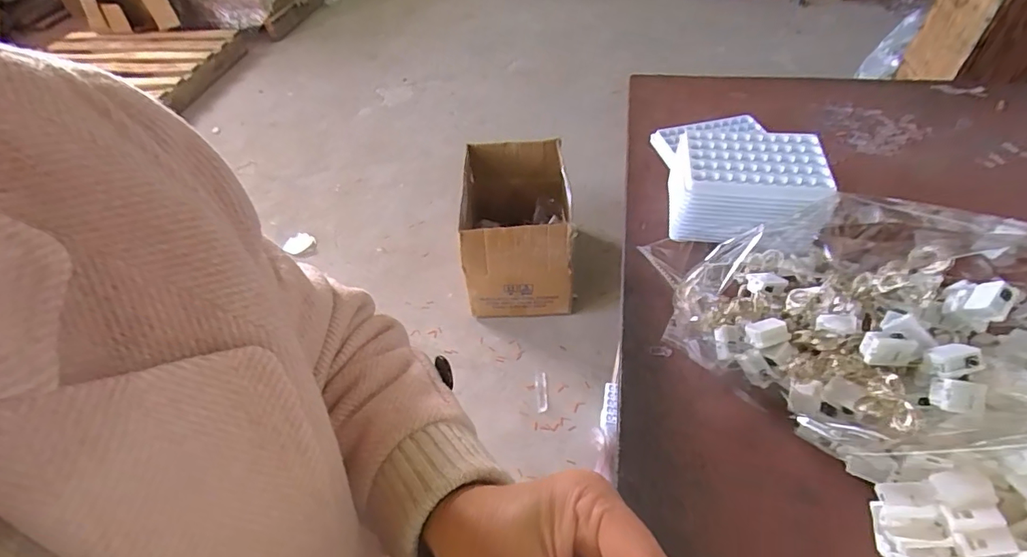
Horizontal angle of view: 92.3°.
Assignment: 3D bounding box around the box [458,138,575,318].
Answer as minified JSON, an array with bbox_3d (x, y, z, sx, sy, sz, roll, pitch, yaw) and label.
[{"bbox_3d":[0.011,-0.155,1.381,0.273,0.309,0.448,-5,48,1],"label":"box"}]

